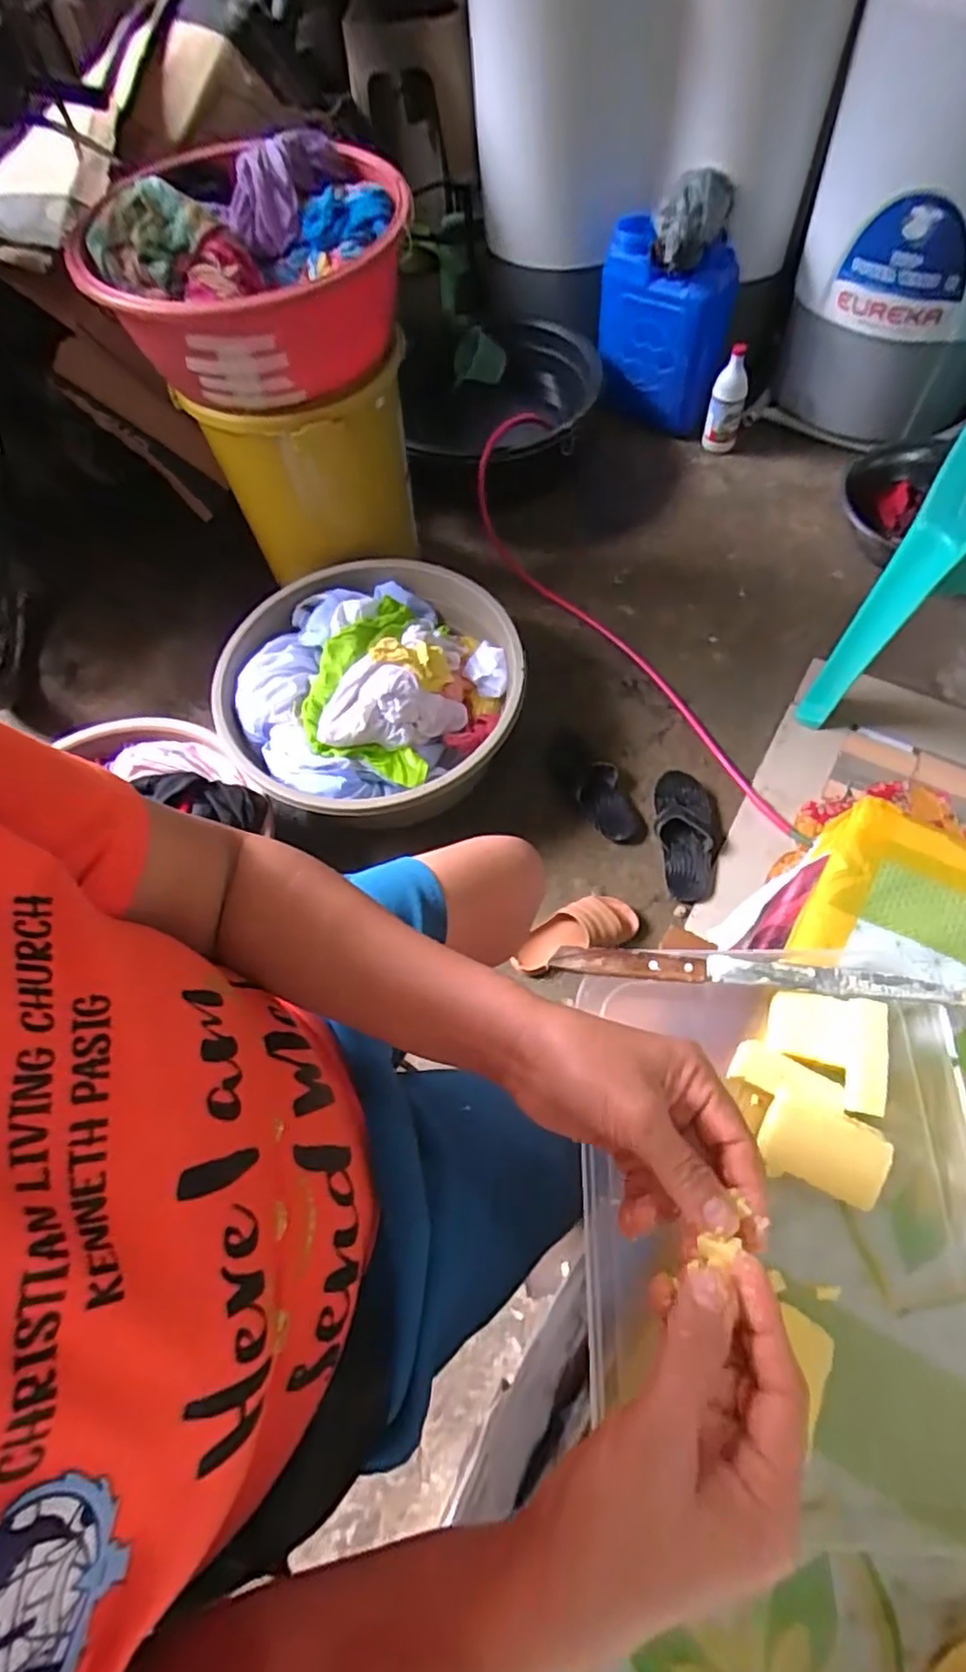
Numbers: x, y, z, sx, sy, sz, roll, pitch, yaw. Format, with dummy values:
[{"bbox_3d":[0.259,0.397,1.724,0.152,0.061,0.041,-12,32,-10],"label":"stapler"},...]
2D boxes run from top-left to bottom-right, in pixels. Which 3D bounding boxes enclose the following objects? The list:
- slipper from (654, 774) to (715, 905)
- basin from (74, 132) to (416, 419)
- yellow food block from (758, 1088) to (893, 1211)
[{"bbox_3d":[0.404,-0.006,1.333,0.105,0.045,0.273,1,64,4],"label":"slipper"},{"bbox_3d":[-0.400,-1.014,1.201,0.520,0.203,0.554,-1,62,2],"label":"basin"},{"bbox_3d":[0.207,0.194,0.415,0.066,0.044,0.045,23,67,14],"label":"yellow food block"}]

